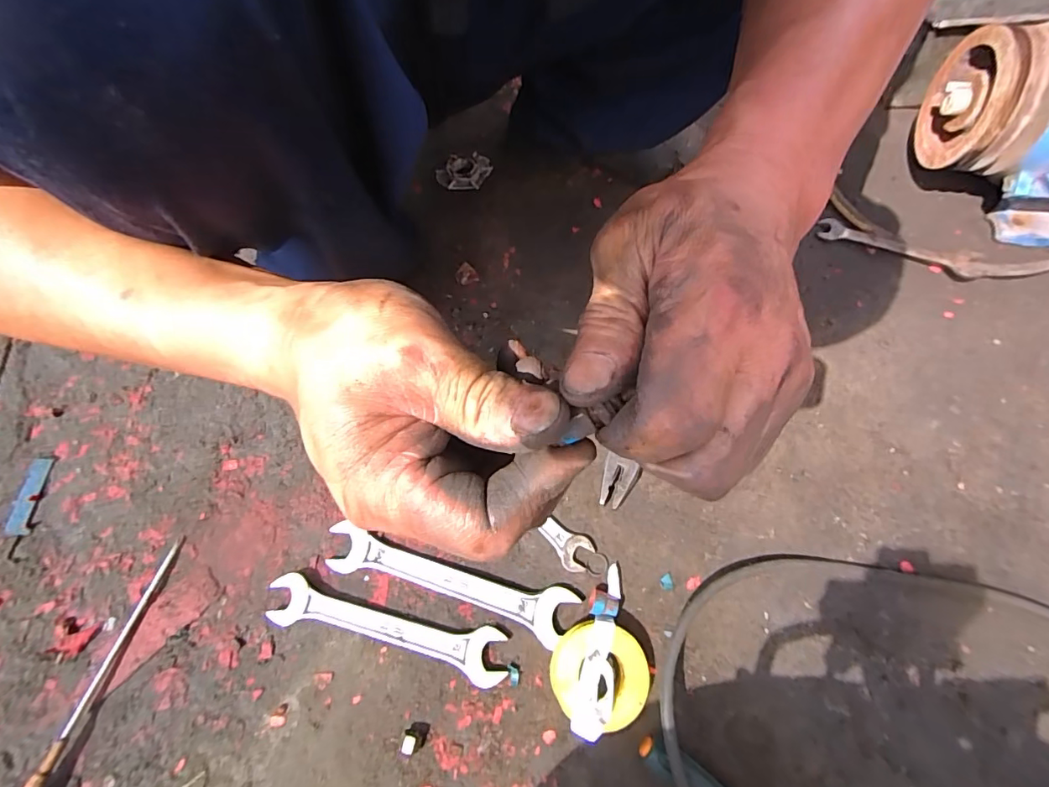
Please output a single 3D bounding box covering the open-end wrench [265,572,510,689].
[{"bbox_3d":[-0.110,0.188,0.397,0.194,0.012,0.039,13,68,5],"label":"open-end wrench"}]

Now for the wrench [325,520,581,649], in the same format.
[{"bbox_3d":[-0.064,0.154,0.410,0.207,0.010,0.041,15,68,7],"label":"wrench"}]

